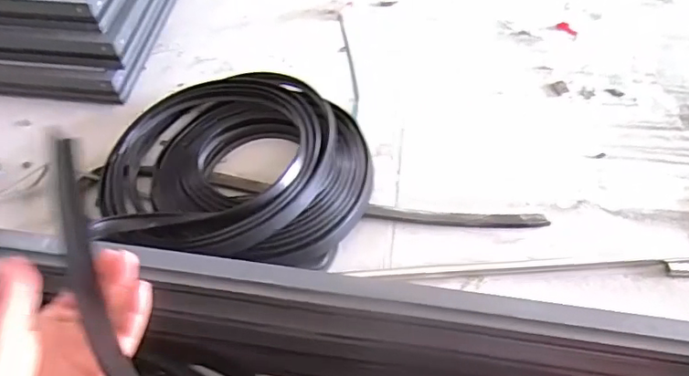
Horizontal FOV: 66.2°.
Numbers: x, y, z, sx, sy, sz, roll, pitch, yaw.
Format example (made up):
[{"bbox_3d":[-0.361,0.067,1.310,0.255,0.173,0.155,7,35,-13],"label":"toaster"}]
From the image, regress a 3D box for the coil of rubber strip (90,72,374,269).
[{"bbox_3d":[-0.203,-0.069,1.054,0.502,0.078,0.471,-1,57,2],"label":"coil of rubber strip"}]

